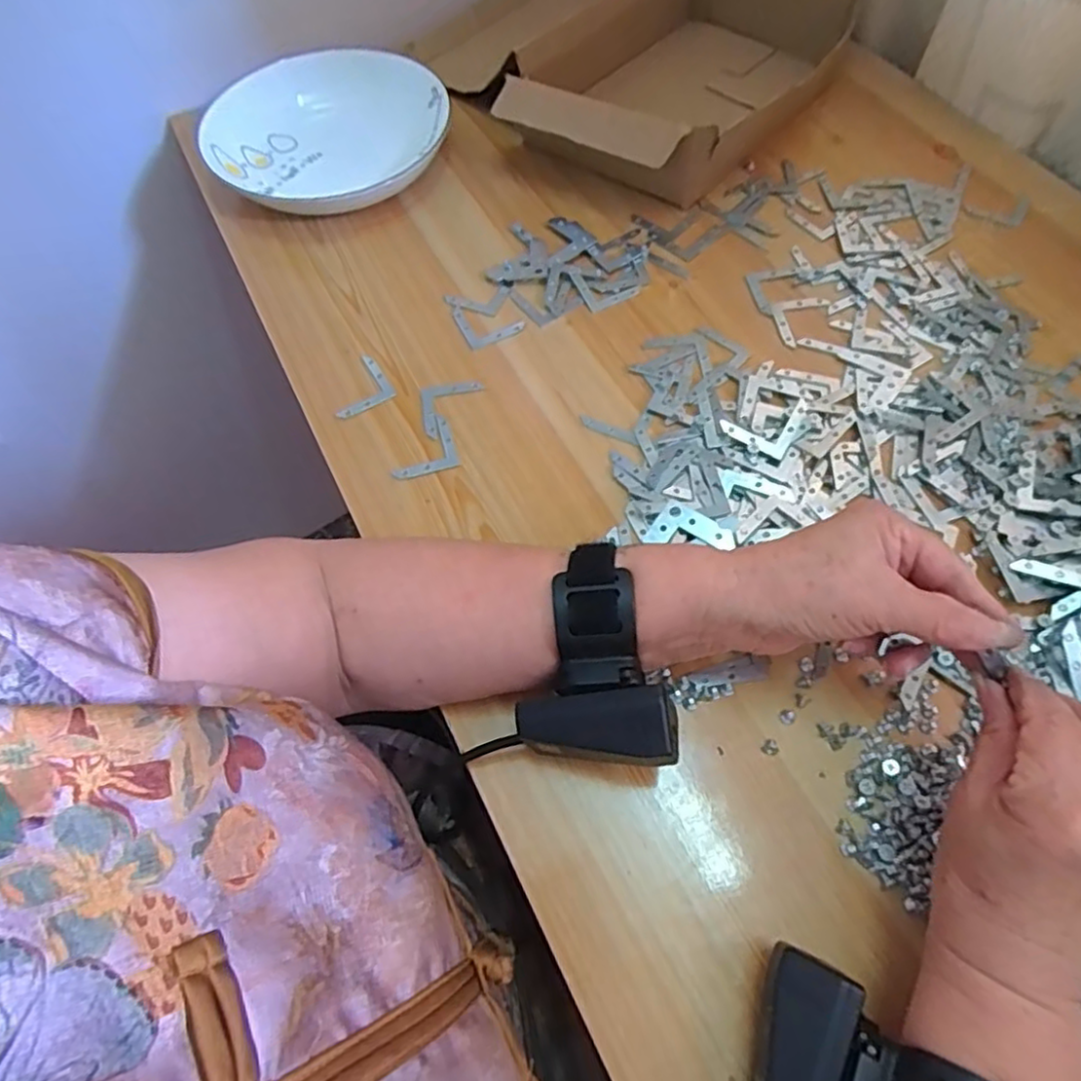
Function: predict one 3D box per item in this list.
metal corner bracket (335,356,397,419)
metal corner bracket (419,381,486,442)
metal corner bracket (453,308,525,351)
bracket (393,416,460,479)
[{"bbox_3d":[-0.112,-0.100,0.437,0.030,0.004,0.052,12,61,-1],"label":"metal corner bracket"},{"bbox_3d":[-0.056,-0.086,0.427,0.040,0.004,0.040,-9,63,-3],"label":"metal corner bracket"},{"bbox_3d":[-0.036,-0.154,0.464,0.043,0.006,0.037,-24,64,-10],"label":"metal corner bracket"},{"bbox_3d":[-0.075,-0.059,0.414,0.041,0.004,0.041,-17,63,-7],"label":"bracket"}]

